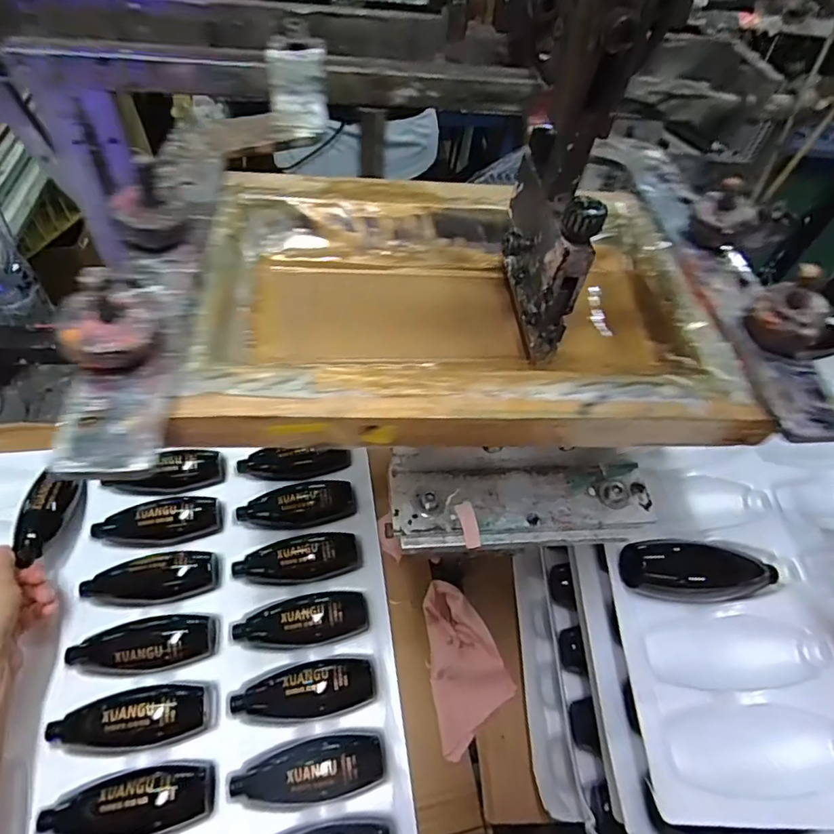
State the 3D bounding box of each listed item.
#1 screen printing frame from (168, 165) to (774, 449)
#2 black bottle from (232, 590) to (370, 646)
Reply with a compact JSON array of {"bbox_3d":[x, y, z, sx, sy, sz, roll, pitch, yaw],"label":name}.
[{"bbox_3d":[0.020,-0.055,0.264,0.232,0.029,0.176,-1,53,-7],"label":"screen printing frame"},{"bbox_3d":[-0.091,0.156,0.428,0.102,0.021,0.037,-4,54,-9],"label":"black bottle"}]

